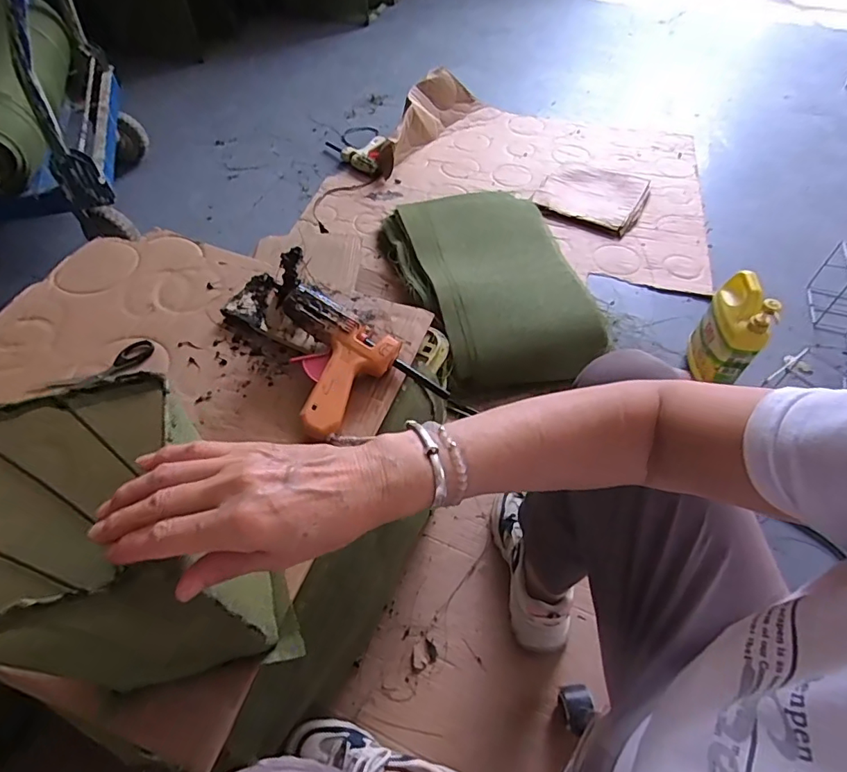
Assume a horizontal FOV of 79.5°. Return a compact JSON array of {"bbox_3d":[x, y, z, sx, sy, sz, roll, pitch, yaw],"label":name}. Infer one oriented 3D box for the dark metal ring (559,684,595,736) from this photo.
[{"bbox_3d":[0.213,0.449,0.710,0.044,0.058,0.059,-8,54,-5],"label":"dark metal ring"}]

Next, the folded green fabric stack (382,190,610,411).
[{"bbox_3d":[0.164,-0.252,1.196,0.389,0.113,0.607,-15,55,-10],"label":"folded green fabric stack"}]

